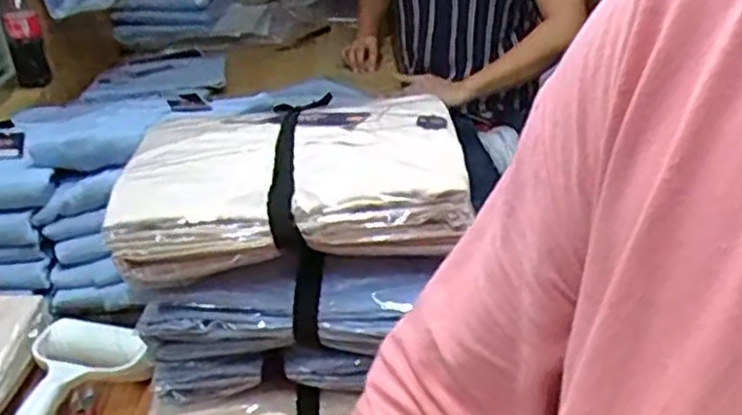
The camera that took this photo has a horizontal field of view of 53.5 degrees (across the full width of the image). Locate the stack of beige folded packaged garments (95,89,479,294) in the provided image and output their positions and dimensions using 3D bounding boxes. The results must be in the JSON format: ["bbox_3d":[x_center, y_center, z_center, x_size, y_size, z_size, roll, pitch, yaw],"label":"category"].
[{"bbox_3d":[-0.060,-0.023,0.576,0.245,0.070,0.168,-4,28,-1],"label":"stack of beige folded packaged garments"}]

